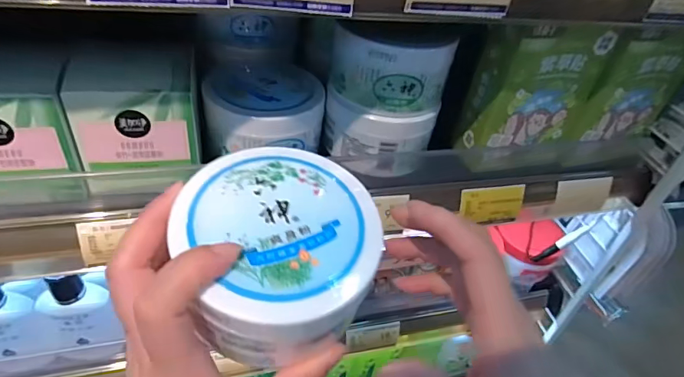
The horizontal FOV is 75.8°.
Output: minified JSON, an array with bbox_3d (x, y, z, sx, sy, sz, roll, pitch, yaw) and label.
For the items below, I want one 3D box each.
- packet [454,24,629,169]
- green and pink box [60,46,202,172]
[{"bbox_3d":[0.165,-0.080,0.375,0.108,0.128,0.038,-6,42,-14],"label":"packet"},{"bbox_3d":[-0.139,-0.060,0.307,0.077,0.069,0.059,-4,42,-12],"label":"green and pink box"}]

